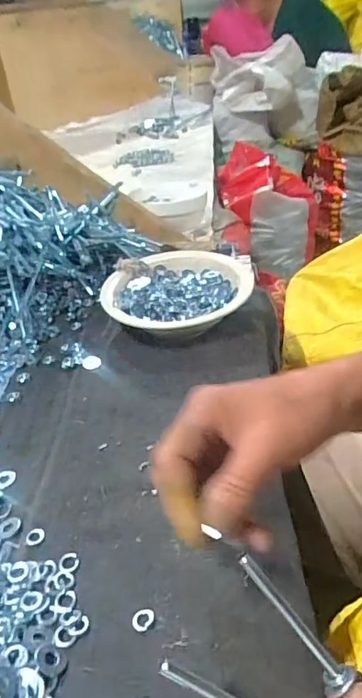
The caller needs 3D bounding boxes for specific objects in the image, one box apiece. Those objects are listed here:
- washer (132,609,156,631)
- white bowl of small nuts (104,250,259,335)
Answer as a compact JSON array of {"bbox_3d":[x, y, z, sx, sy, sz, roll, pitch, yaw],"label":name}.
[{"bbox_3d":[-0.023,0.165,0.307,0.015,0.004,0.012,-30,41,-34],"label":"washer"},{"bbox_3d":[-0.004,-0.058,0.595,0.168,0.051,0.169,-3,33,2],"label":"white bowl of small nuts"}]

